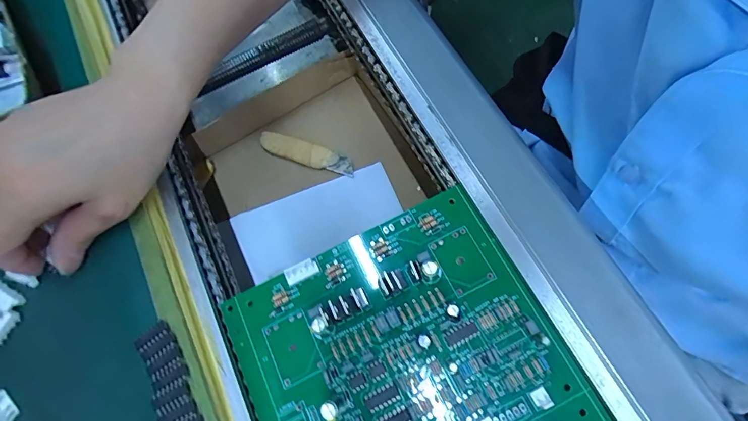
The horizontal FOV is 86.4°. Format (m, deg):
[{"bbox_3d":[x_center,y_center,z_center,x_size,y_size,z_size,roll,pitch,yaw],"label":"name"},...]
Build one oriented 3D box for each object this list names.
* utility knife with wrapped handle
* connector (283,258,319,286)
[{"bbox_3d":[-0.064,-0.054,0.378,0.096,0.008,0.020,19,73,11],"label":"utility knife with wrapped handle"},{"bbox_3d":[-0.043,0.036,0.237,0.019,0.008,0.008,-26,70,-5],"label":"connector"}]

